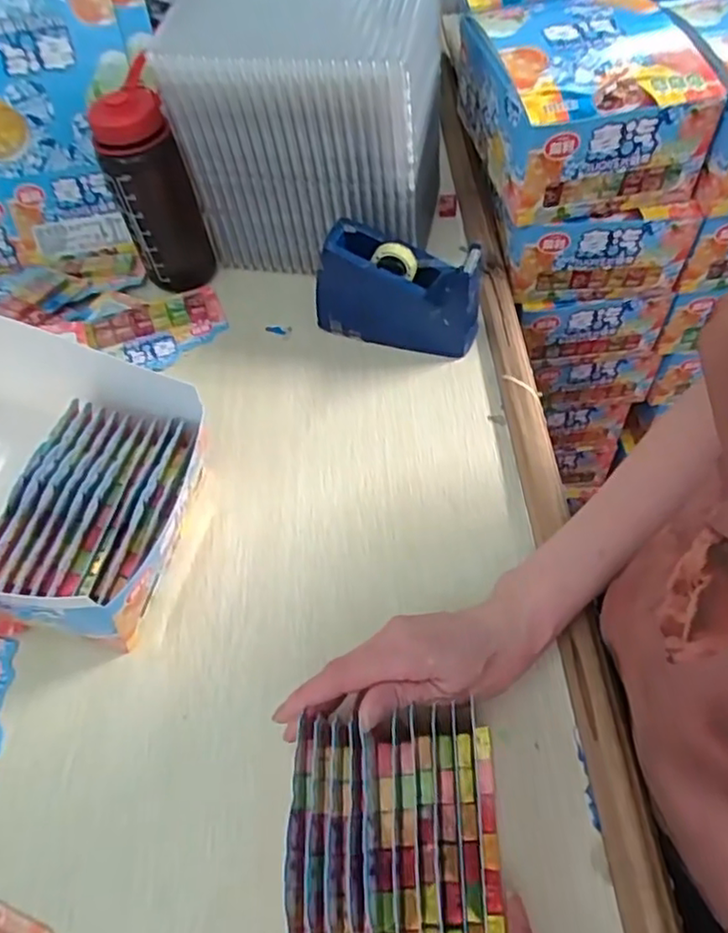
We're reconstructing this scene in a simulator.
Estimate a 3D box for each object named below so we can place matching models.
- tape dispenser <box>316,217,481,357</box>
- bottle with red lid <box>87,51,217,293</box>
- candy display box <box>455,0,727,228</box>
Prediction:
[{"bbox_3d":[0.029,-0.149,0.551,0.139,0.090,0.050,13,57,14],"label":"tape dispenser"},{"bbox_3d":[-0.182,-0.237,0.572,0.062,0.169,0.054,-17,55,-7],"label":"bottle with red lid"},{"bbox_3d":[0.181,-0.319,0.561,0.156,0.094,0.196,-11,55,-2],"label":"candy display box"}]

